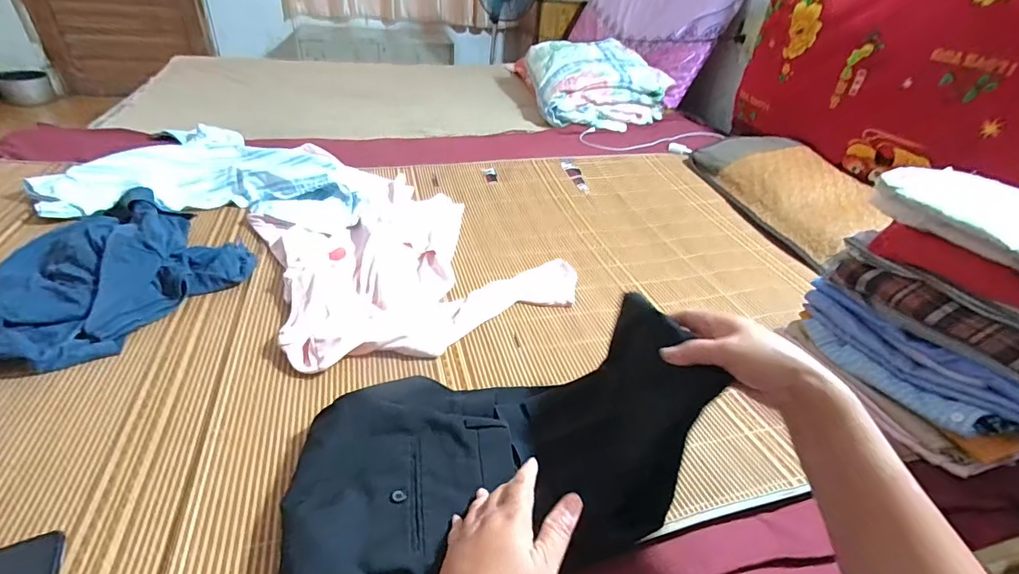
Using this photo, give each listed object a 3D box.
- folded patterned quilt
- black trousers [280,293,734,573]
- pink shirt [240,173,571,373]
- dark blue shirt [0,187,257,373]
[{"bbox_3d":[0.325,-0.725,1.689,0.475,0.207,0.426,-2,36,-10],"label":"folded patterned quilt"},{"bbox_3d":[0.007,0.163,0.501,0.452,0.107,0.236,-16,41,-19],"label":"black trousers"},{"bbox_3d":[-0.216,-0.081,0.871,0.460,0.034,0.560,-19,43,-32],"label":"pink shirt"},{"bbox_3d":[-0.597,-0.023,0.689,0.273,0.065,0.350,20,38,19],"label":"dark blue shirt"}]

